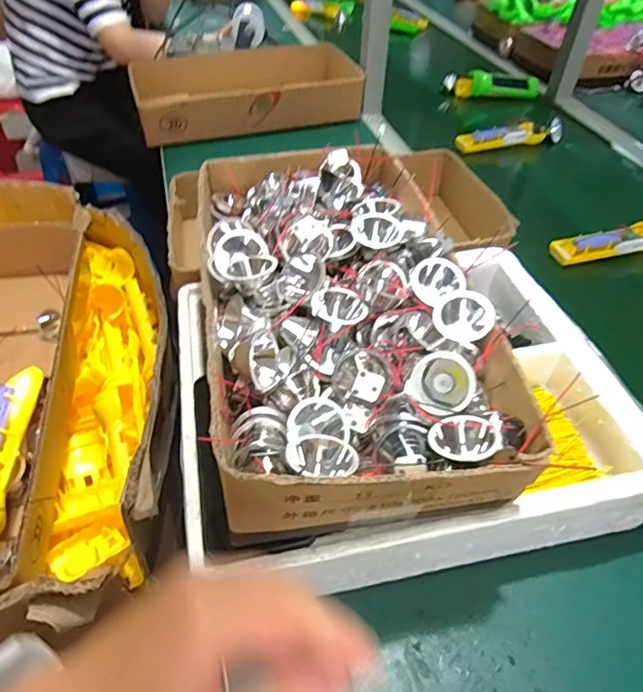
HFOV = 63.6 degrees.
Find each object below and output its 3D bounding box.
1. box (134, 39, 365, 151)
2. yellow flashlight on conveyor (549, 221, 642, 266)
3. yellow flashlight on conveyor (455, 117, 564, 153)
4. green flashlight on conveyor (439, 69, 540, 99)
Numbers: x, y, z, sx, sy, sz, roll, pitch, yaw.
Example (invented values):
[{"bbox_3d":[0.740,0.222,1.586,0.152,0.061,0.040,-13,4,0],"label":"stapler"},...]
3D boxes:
[{"bbox_3d":[-0.151,-0.495,1.009,0.398,0.076,0.235,-14,48,-15],"label":"box"},{"bbox_3d":[0.435,-0.151,0.751,0.205,0.028,0.045,-8,47,-10],"label":"yellow flashlight on conveyor"},{"bbox_3d":[0.359,-0.394,0.986,0.217,0.039,0.046,-12,48,-14],"label":"yellow flashlight on conveyor"},{"bbox_3d":[0.376,-0.576,1.154,0.212,0.060,0.048,6,46,3],"label":"green flashlight on conveyor"}]

